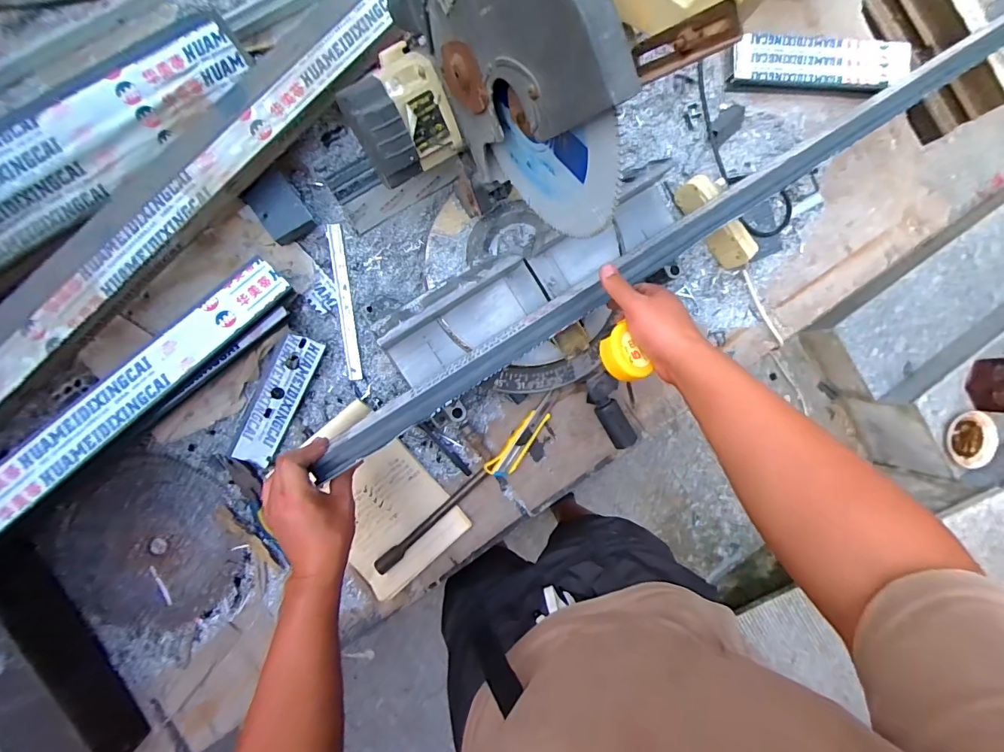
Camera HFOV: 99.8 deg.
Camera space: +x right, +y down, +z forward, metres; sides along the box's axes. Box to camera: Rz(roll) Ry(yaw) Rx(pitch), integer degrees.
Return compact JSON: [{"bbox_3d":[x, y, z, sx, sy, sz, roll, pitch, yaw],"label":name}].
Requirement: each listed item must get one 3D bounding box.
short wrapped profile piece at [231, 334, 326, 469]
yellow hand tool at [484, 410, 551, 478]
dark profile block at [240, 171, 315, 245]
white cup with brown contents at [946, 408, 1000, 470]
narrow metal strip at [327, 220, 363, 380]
[{"bbox_3d":[-0.336,0.038,0.634,0.057,0.015,0.209,26,96,-20],"label":"short wrapped profile piece"},{"bbox_3d":[0.028,0.110,0.682,0.040,0.021,0.129,43,84,-8],"label":"yellow hand tool"},{"bbox_3d":[-0.318,-0.238,0.612,0.063,0.048,0.081,-35,96,-7],"label":"dark profile block"},{"bbox_3d":[1.453,0.198,1.303,0.146,0.032,0.177,5,90,-10],"label":"white cup with brown contents"},{"bbox_3d":[-0.243,-0.112,0.651,0.020,0.009,0.235,-8,92,-9],"label":"narrow metal strip"}]

